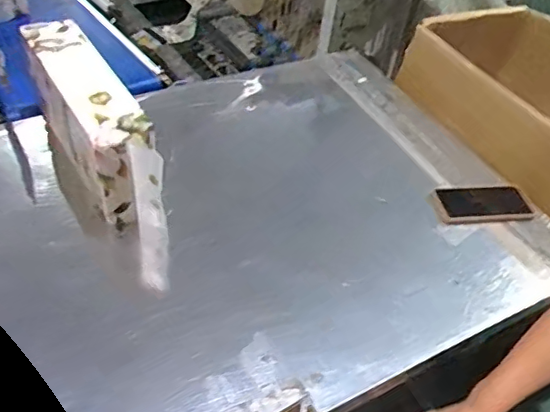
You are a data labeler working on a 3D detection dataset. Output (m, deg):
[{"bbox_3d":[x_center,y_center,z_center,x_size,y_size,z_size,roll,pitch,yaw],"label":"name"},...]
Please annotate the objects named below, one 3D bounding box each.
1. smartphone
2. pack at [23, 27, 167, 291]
[{"bbox_3d":[0.355,-0.004,0.959,0.166,0.013,0.075,-3,45,-11],"label":"smartphone"},{"bbox_3d":[-0.296,-0.116,0.911,0.104,0.196,0.391,-18,49,-24],"label":"pack"}]

